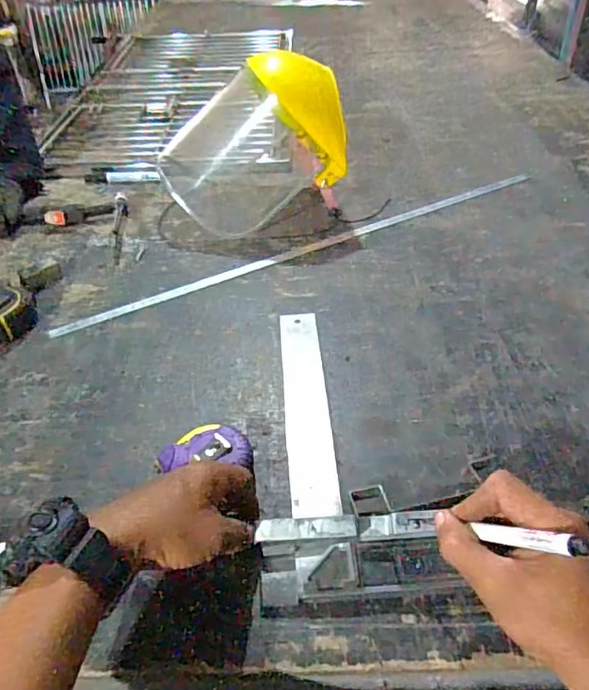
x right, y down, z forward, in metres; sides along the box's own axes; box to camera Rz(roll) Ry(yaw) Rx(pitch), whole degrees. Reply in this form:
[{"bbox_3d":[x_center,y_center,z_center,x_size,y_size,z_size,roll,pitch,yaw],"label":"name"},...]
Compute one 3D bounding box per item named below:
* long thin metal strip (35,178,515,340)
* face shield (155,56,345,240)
[{"bbox_3d":[0.043,-0.149,0.792,0.764,0.006,0.036,-21,38,-19],"label":"long thin metal strip"},{"bbox_3d":[-0.076,-0.312,0.818,0.253,0.210,0.227,-11,43,-10],"label":"face shield"}]

